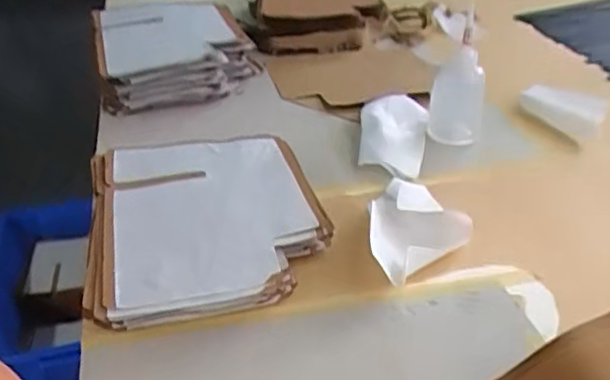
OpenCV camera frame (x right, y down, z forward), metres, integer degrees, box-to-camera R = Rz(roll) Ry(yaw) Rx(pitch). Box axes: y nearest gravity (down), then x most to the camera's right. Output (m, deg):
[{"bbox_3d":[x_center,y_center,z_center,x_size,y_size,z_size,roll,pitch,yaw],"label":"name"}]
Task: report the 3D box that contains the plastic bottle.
[{"bbox_3d":[0.193,-0.116,0.762,0.067,0.208,0.076,3,57,7],"label":"plastic bottle"}]

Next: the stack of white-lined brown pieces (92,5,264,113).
[{"bbox_3d":[-0.186,-0.199,0.883,0.221,0.075,0.221,-11,36,-15],"label":"stack of white-lined brown pieces"}]

